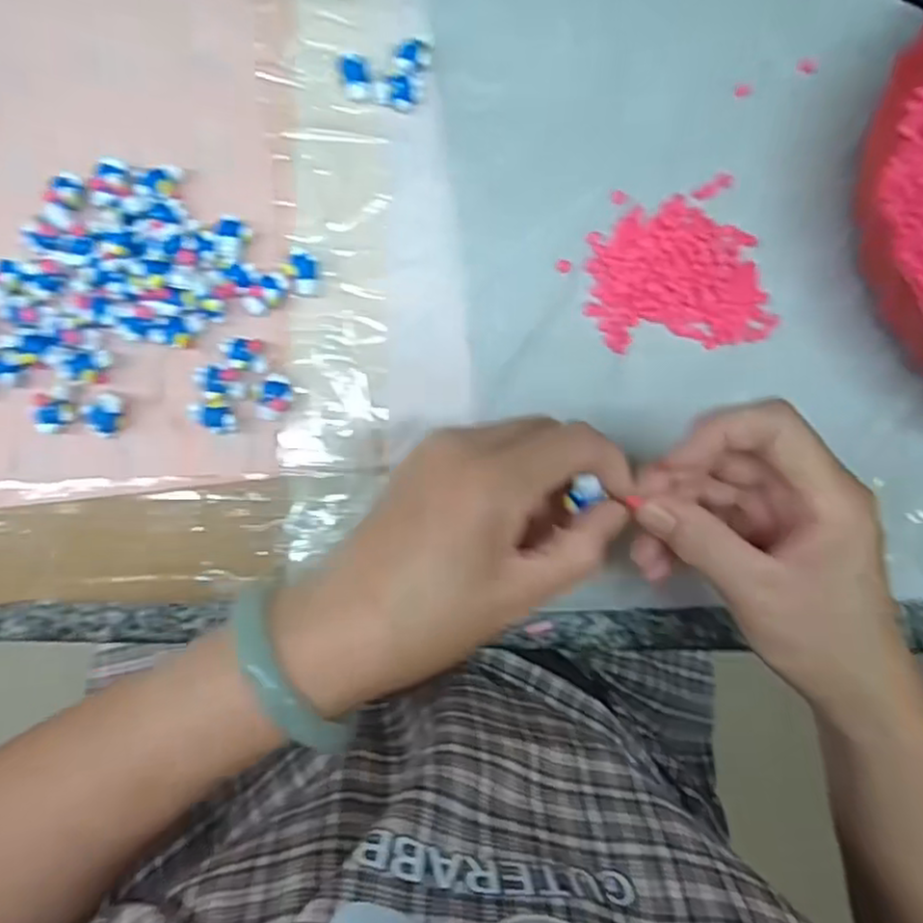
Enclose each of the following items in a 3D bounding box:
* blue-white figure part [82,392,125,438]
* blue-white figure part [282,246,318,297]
[{"bbox_3d":[-0.158,-0.020,0.305,0.017,0.010,0.018,0,91,-8],"label":"blue-white figure part"},{"bbox_3d":[-0.074,-0.087,0.318,0.015,0.012,0.021,2,90,-8],"label":"blue-white figure part"}]

